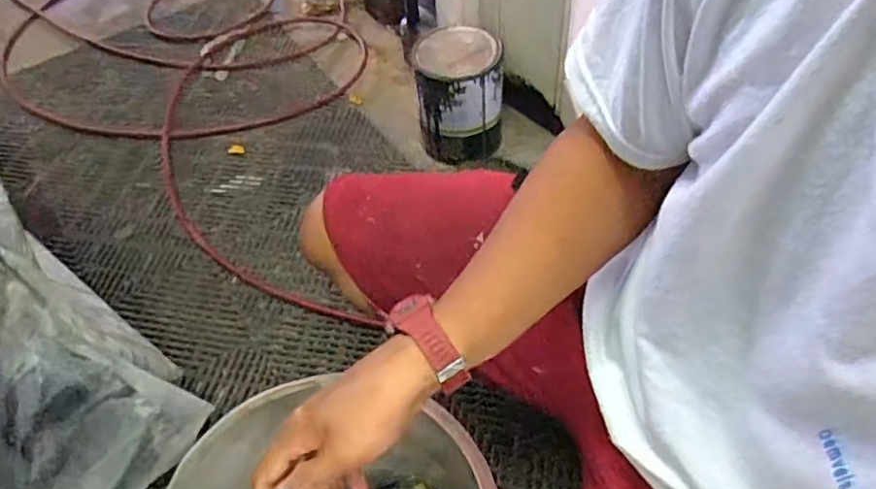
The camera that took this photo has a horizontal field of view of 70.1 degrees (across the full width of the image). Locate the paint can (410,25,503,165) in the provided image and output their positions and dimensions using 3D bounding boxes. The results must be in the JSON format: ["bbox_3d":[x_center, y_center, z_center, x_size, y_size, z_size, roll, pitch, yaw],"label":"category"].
[{"bbox_3d":[0.037,-0.279,1.172,0.150,0.209,0.150,-2,52,2],"label":"paint can"}]

